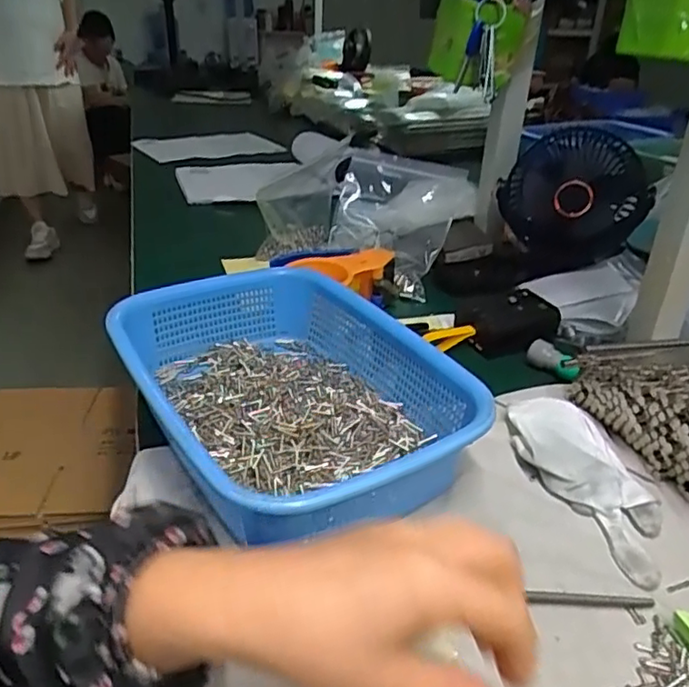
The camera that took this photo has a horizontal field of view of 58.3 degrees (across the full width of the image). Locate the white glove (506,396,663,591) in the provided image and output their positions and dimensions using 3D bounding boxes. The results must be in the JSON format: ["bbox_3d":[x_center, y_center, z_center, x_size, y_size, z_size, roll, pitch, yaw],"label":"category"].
[{"bbox_3d":[0.183,0.097,0.455,0.073,0.019,0.167,-11,32,-19],"label":"white glove"}]

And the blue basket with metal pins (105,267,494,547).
[{"bbox_3d":[-0.042,0.038,0.481,0.213,0.081,0.285,-18,35,-29],"label":"blue basket with metal pins"}]

